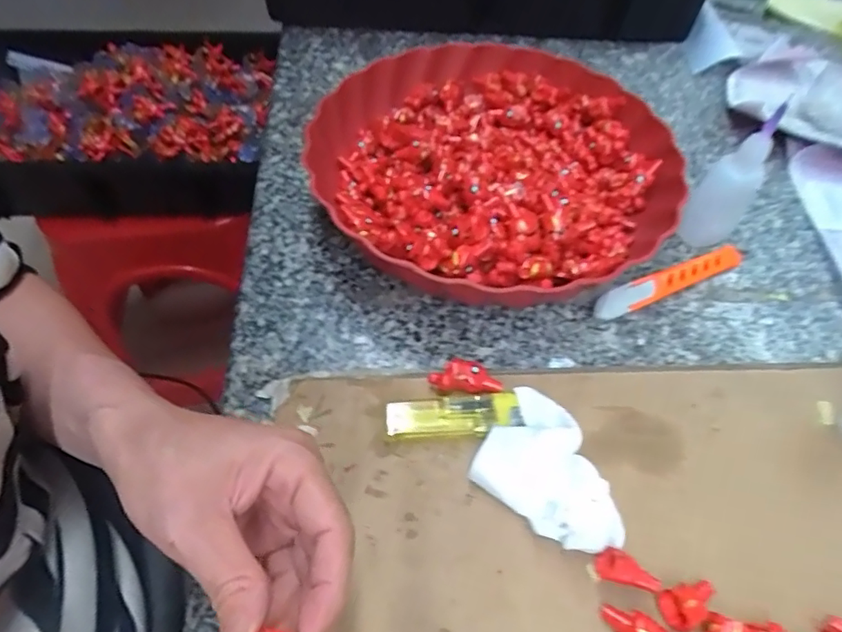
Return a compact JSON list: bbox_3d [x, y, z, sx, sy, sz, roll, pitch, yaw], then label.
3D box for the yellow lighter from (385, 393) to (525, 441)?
[{"bbox_3d":[0.017,0.054,0.288,0.069,0.012,0.021,-1,54,-3],"label":"yellow lighter"}]

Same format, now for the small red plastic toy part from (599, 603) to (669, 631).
[{"bbox_3d":[0.091,0.135,0.234,0.027,0.012,0.016,32,59,20],"label":"small red plastic toy part"}]

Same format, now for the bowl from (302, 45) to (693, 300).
[{"bbox_3d":[0.049,-0.100,0.378,0.230,0.060,0.237,37,61,22],"label":"bowl"}]

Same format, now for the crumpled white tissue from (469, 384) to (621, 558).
[{"bbox_3d":[0.066,0.077,0.268,0.075,0.022,0.056,37,61,22],"label":"crumpled white tissue"}]

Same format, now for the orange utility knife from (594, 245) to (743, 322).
[{"bbox_3d":[0.164,-0.023,0.356,0.118,0.016,0.016,-20,57,-16],"label":"orange utility knife"}]

